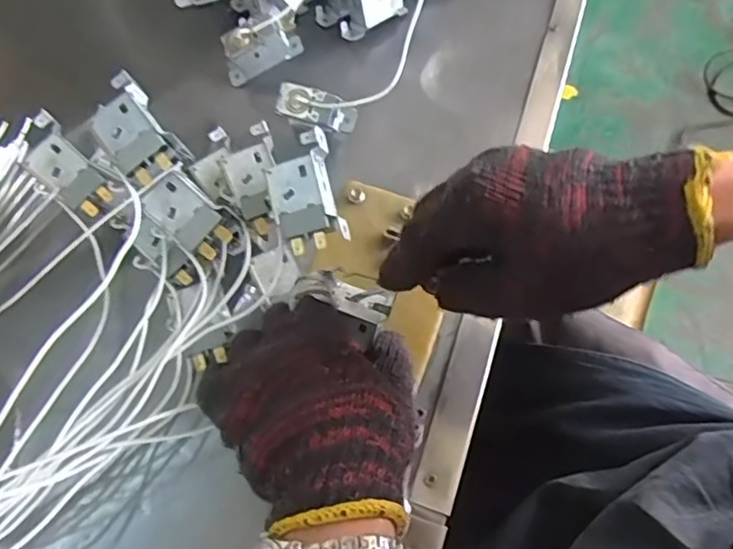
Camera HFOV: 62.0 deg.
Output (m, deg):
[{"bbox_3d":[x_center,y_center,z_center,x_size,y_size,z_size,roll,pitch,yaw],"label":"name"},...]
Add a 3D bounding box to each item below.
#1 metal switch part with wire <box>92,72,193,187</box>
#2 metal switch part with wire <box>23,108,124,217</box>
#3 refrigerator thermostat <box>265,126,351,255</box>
[{"bbox_3d":[-0.133,-0.081,0.352,0.036,0.020,0.062,-39,78,-3],"label":"metal switch part with wire"},{"bbox_3d":[-0.206,-0.072,0.417,0.040,0.026,0.068,-42,108,-5],"label":"metal switch part with wire"},{"bbox_3d":[-0.036,-0.048,0.357,0.037,0.022,0.067,-14,88,11],"label":"refrigerator thermostat"}]

